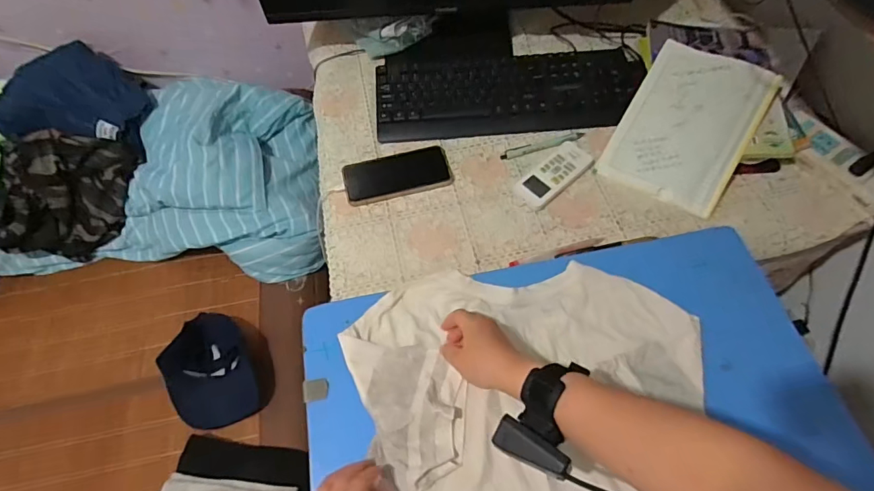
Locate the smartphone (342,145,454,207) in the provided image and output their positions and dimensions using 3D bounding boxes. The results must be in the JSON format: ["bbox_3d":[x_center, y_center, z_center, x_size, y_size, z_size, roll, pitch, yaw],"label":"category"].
[{"bbox_3d":[-0.061,-0.110,0.724,0.160,0.013,0.074,-13,60,-4],"label":"smartphone"}]

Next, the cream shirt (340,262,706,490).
[{"bbox_3d":[0.117,0.202,0.522,0.397,0.033,0.394,-11,60,-3],"label":"cream shirt"}]

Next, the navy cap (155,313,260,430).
[{"bbox_3d":[-0.435,0.242,0.911,0.151,0.073,0.209,-23,61,-10],"label":"navy cap"}]

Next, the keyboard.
[{"bbox_3d":[0.121,-0.268,0.797,0.446,0.035,0.177,-3,60,1],"label":"keyboard"}]

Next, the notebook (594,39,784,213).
[{"bbox_3d":[0.382,-0.184,0.715,0.180,0.023,0.249,29,83,18],"label":"notebook"}]

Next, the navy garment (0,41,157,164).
[{"bbox_3d":[-0.788,-0.318,1.036,0.261,0.145,0.217,0,60,3],"label":"navy garment"}]

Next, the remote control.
[{"bbox_3d":[0.180,-0.111,0.718,0.135,0.013,0.057,-40,65,-19],"label":"remote control"}]

